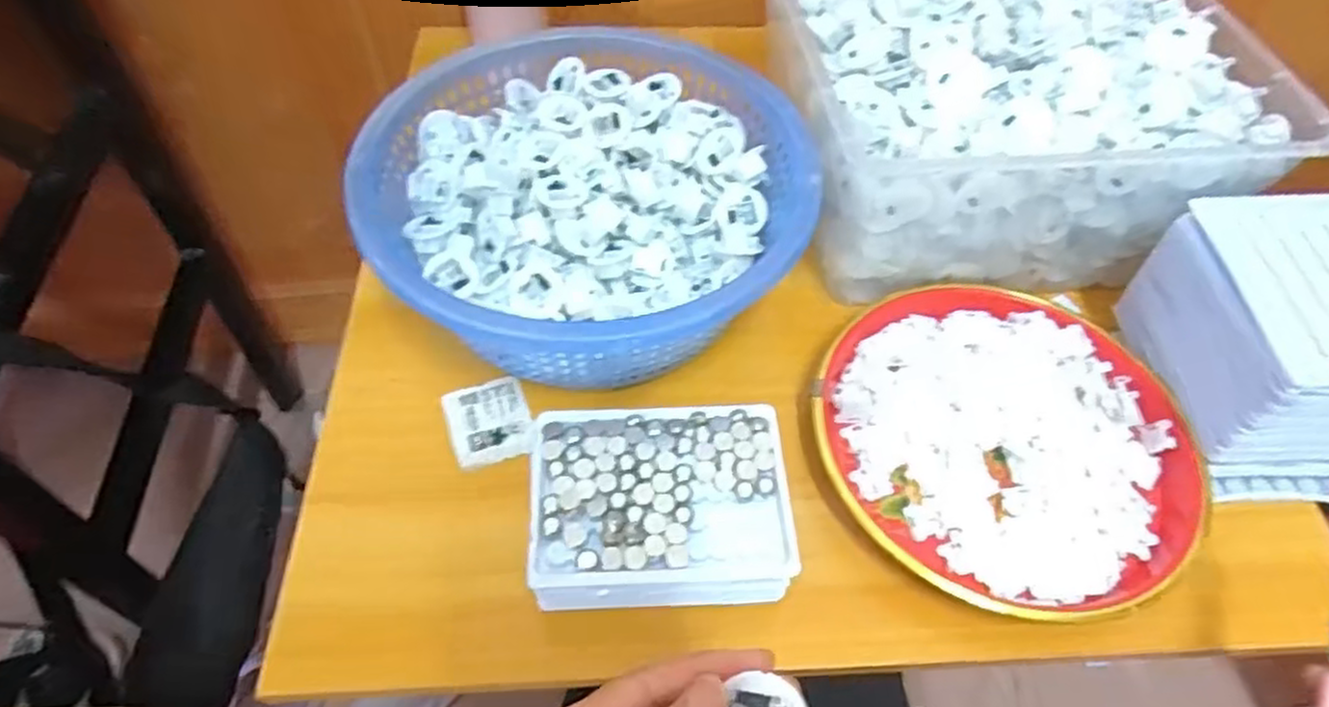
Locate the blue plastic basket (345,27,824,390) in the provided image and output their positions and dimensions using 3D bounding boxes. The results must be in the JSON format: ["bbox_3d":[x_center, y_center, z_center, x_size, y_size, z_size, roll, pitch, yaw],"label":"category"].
[{"bbox_3d":[-0.050,-0.096,0.501,0.263,0.106,0.245,0,55,0],"label":"blue plastic basket"}]

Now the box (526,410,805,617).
[{"bbox_3d":[-0.002,0.084,0.410,0.130,0.055,0.099,-3,55,-2],"label":"box"}]

